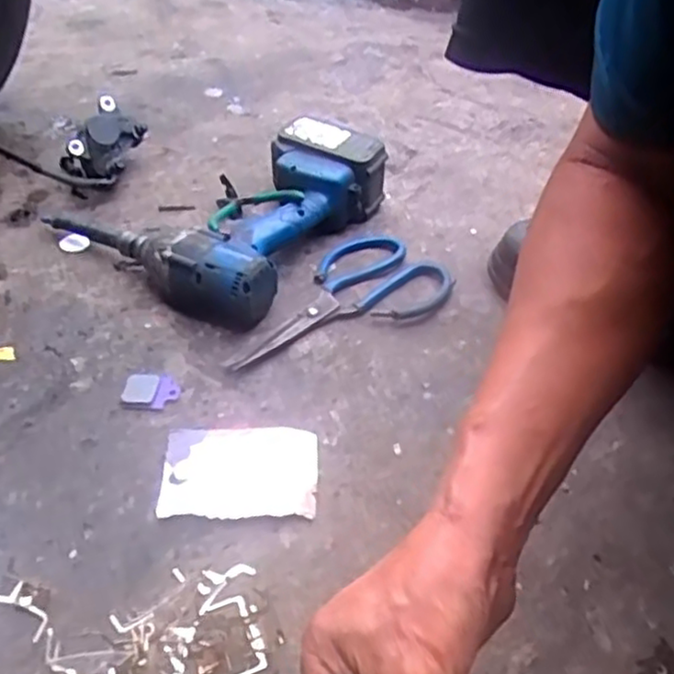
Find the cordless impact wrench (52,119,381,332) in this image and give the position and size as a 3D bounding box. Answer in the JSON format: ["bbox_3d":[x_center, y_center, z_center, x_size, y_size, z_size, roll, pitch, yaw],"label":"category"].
[{"bbox_3d":[-0.098,-0.134,0.680,0.234,0.077,0.255,35,53,28],"label":"cordless impact wrench"}]

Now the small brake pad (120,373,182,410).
[{"bbox_3d":[-0.145,0.042,0.551,0.044,0.006,0.033,-2,45,-5],"label":"small brake pad"}]

